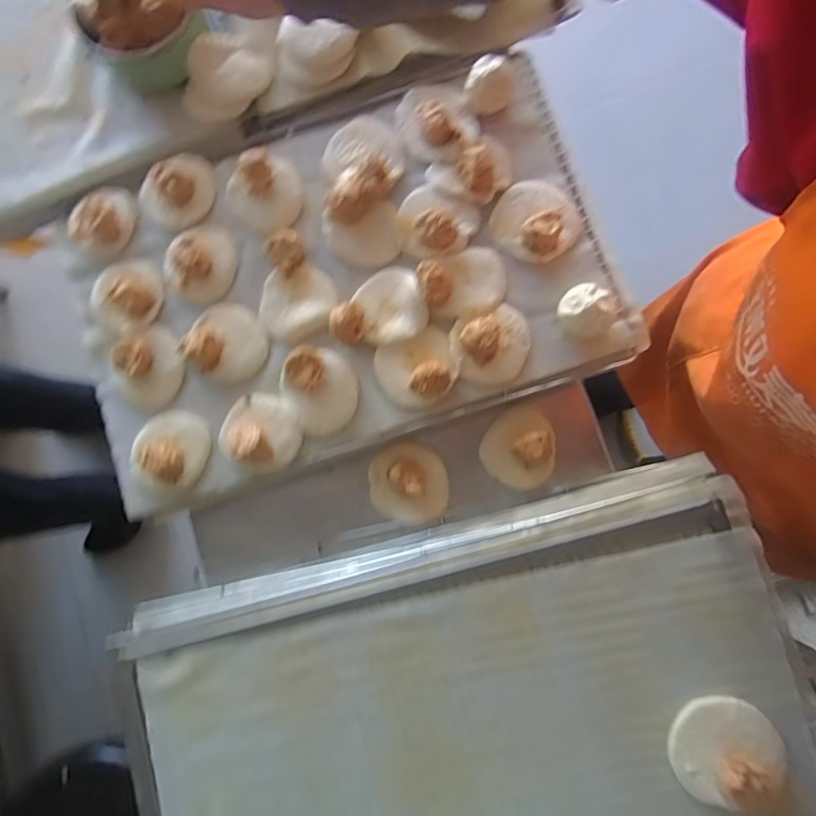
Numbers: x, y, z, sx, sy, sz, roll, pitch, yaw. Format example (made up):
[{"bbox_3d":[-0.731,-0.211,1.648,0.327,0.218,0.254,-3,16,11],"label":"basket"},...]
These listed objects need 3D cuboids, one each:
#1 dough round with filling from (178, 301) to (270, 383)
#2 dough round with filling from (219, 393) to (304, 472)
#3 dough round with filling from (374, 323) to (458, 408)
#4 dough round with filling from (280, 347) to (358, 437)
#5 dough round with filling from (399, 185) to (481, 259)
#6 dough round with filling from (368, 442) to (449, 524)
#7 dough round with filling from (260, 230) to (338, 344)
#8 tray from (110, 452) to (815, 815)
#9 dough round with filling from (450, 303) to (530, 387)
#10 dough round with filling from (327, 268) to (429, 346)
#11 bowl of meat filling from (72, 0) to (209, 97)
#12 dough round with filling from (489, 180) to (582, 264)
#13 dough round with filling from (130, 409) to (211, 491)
[{"bbox_3d":[-0.203,-0.077,0.564,0.083,0.035,0.089,0,83,4],"label":"dough round with filling"},{"bbox_3d":[-0.161,0.025,0.543,0.085,0.036,0.079,0,83,4],"label":"dough round with filling"},{"bbox_3d":[0.010,-0.045,0.539,0.088,0.035,0.080,0,83,4],"label":"dough round with filling"},{"bbox_3d":[-0.098,-0.021,0.546,0.081,0.034,0.089,0,83,4],"label":"dough round with filling"},{"bbox_3d":[0.029,-0.211,0.554,0.086,0.030,0.079,0,83,4],"label":"dough round with filling"},{"bbox_3d":[0.001,0.086,0.573,0.087,0.027,0.089,0,83,4],"label":"dough round with filling"},{"bbox_3d":[-0.136,-0.138,0.566,0.087,0.030,0.110,-30,82,0],"label":"dough round with filling"},{"bbox_3d":[0.061,0.319,0.453,0.607,0.056,0.477,-15,82,2],"label":"tray"},{"bbox_3d":[0.094,-0.070,0.539,0.084,0.040,0.077,0,83,4],"label":"dough round with filling"},{"bbox_3d":[-0.036,-0.111,0.553,0.106,0.027,0.081,-18,82,1],"label":"dough round with filling"},{"bbox_3d":[-0.314,-0.451,0.574,0.123,0.086,0.126,-42,81,-7],"label":"bowl of meat filling"},{"bbox_3d":[0.144,-0.212,0.550,0.096,0.030,0.091,0,83,4],"label":"dough round with filling"},{"bbox_3d":[-0.267,0.045,0.545,0.083,0.032,0.092,14,84,5],"label":"dough round with filling"}]

